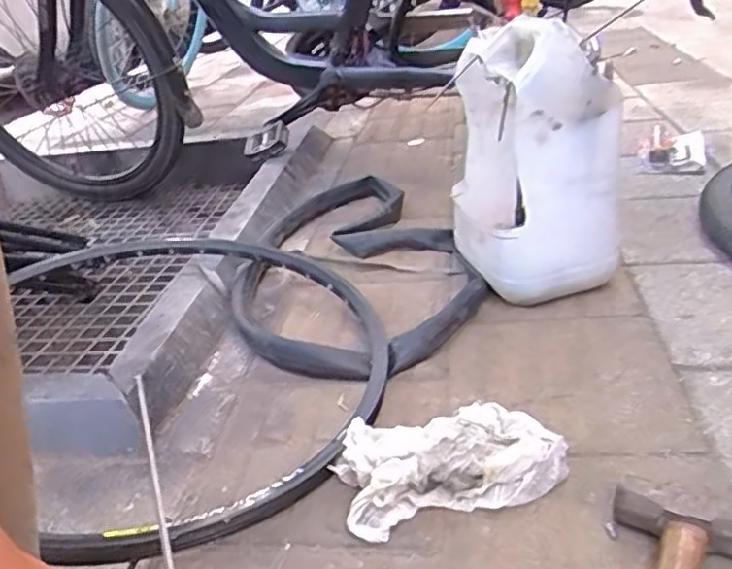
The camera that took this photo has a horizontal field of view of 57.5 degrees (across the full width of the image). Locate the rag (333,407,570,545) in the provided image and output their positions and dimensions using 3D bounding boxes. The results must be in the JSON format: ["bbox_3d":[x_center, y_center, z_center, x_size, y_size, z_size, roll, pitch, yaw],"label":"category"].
[{"bbox_3d":[0.076,0.161,0.622,0.204,0.048,0.110,-10,28,-6],"label":"rag"}]

